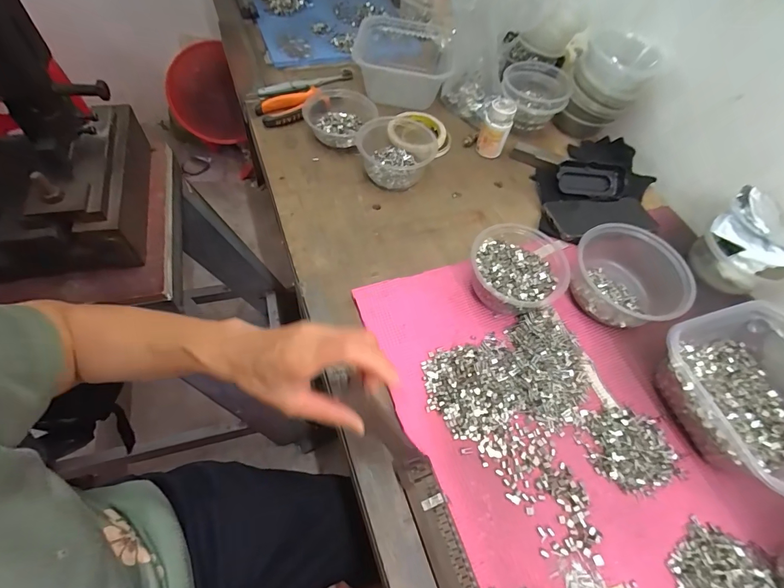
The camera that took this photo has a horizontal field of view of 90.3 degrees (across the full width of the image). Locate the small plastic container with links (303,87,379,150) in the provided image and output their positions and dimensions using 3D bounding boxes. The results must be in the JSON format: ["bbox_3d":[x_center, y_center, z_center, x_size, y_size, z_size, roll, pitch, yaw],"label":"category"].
[{"bbox_3d":[-0.084,-0.282,0.631,0.116,0.033,0.115,5,58,-5],"label":"small plastic container with links"}]

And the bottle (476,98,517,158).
[{"bbox_3d":[0.168,-0.268,0.633,0.046,0.081,0.050,22,59,7],"label":"bottle"}]

